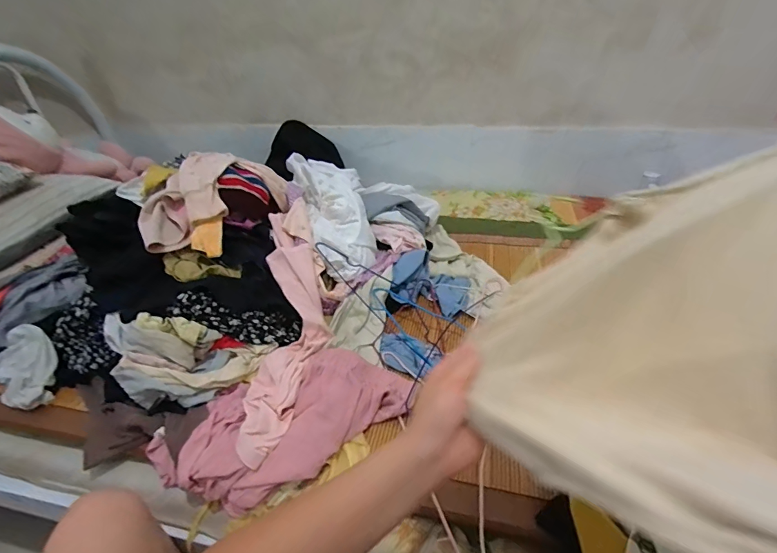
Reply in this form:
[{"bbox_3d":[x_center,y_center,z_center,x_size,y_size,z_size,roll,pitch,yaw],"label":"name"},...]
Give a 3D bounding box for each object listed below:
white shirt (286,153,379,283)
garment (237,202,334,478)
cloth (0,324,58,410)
[{"bbox_3d":[-0.150,-0.185,1.031,0.180,0.131,0.489,-11,37,-9],"label":"white shirt"},{"bbox_3d":[-0.190,0.069,0.787,0.126,0.096,0.543,-4,52,1],"label":"garment"},{"bbox_3d":[-0.725,0.170,0.761,0.176,0.150,0.043,2,-6,13],"label":"cloth"}]

